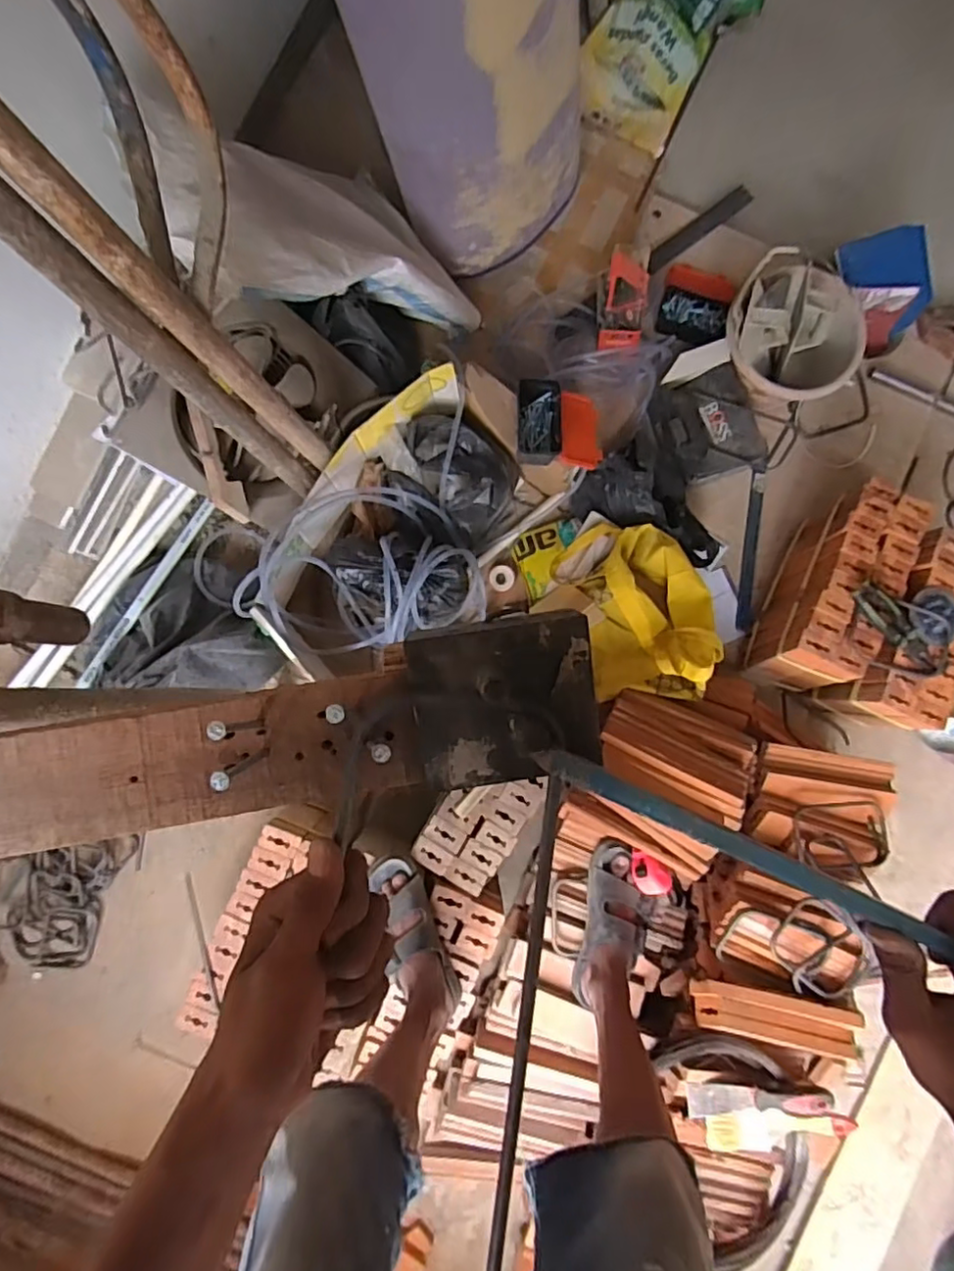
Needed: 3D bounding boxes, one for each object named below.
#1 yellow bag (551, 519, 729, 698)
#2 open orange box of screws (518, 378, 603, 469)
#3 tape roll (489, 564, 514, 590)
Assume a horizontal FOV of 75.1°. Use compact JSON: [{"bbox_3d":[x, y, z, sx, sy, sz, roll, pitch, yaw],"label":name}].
[{"bbox_3d":[0.297,-0.049,1.144,0.233,0.169,0.350,-16,87,-3],"label":"yellow bag"},{"bbox_3d":[0.152,-0.382,1.118,0.155,0.052,0.151,4,86,-2],"label":"open orange box of screws"},{"bbox_3d":[0.051,-0.118,1.270,0.051,0.011,0.051,0,86,-2],"label":"tape roll"}]

